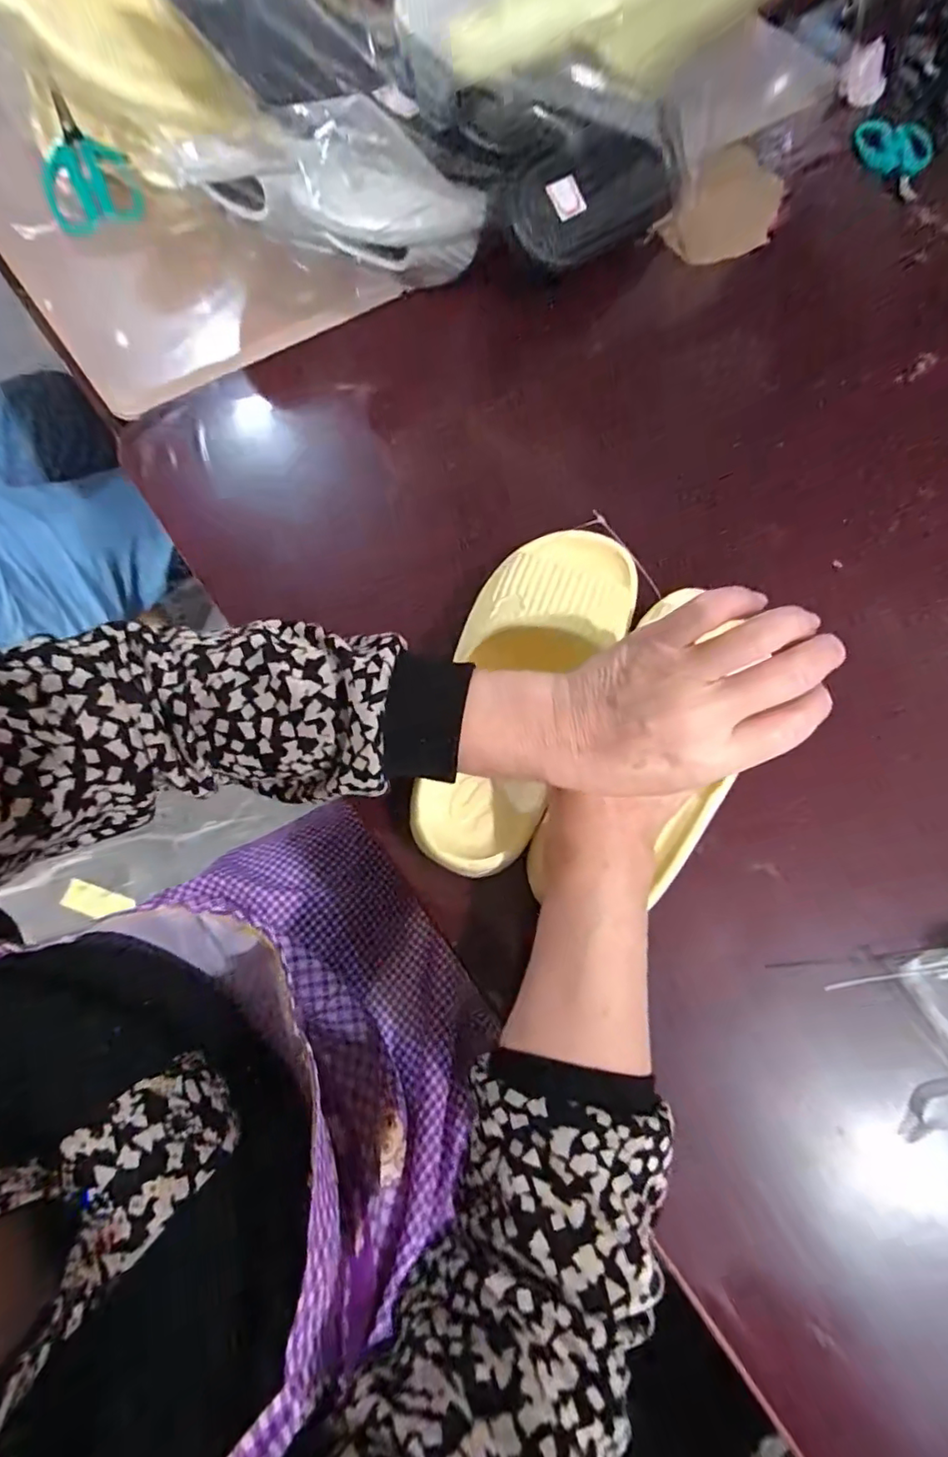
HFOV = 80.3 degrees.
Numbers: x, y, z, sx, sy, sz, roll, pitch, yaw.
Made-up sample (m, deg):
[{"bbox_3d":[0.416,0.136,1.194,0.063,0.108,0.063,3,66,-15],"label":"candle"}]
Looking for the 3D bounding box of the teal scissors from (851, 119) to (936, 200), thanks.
[{"bbox_3d":[0.473,-0.639,0.627,0.068,0.022,0.131,2,70,-1],"label":"teal scissors"}]

